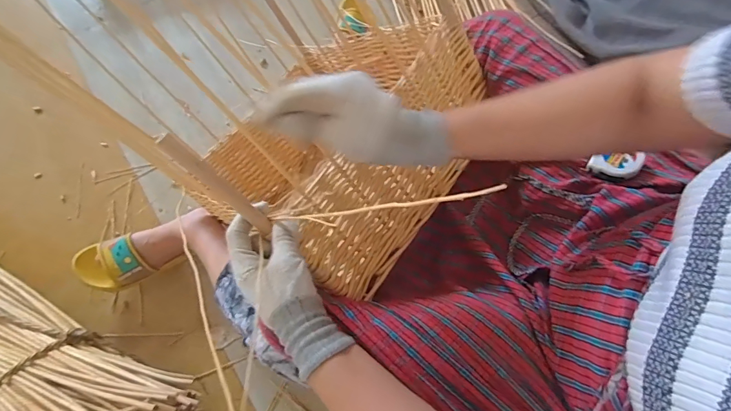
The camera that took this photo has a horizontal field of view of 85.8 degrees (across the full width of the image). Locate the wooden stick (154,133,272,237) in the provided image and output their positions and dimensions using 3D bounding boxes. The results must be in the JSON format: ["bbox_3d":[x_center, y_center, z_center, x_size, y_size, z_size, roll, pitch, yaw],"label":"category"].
[{"bbox_3d":[-0.141,-0.018,0.384,0.009,0.134,0.017,14,63,52],"label":"wooden stick"}]

